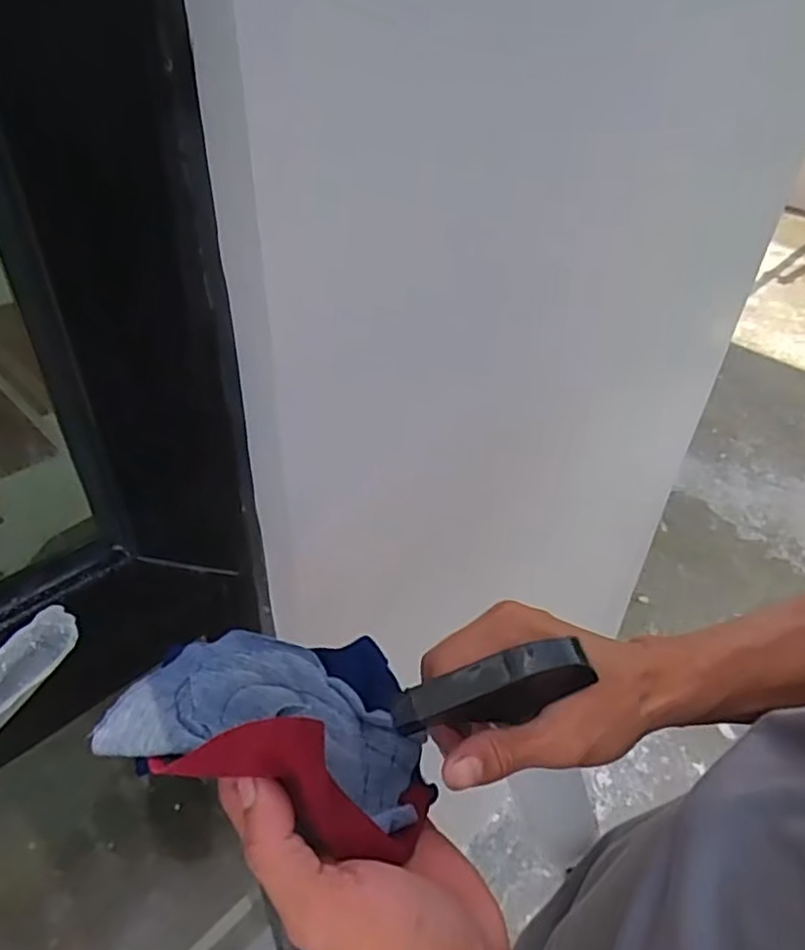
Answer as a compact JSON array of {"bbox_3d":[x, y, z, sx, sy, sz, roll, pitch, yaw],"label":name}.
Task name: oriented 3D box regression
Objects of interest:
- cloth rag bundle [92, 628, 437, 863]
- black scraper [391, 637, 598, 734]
[{"bbox_3d":[-0.050,0.100,0.297,0.127,0.092,0.105,11,41,5],"label":"cloth rag bundle"},{"bbox_3d":[0.039,0.095,0.295,0.086,0.031,0.016,-13,44,-6],"label":"black scraper"}]

